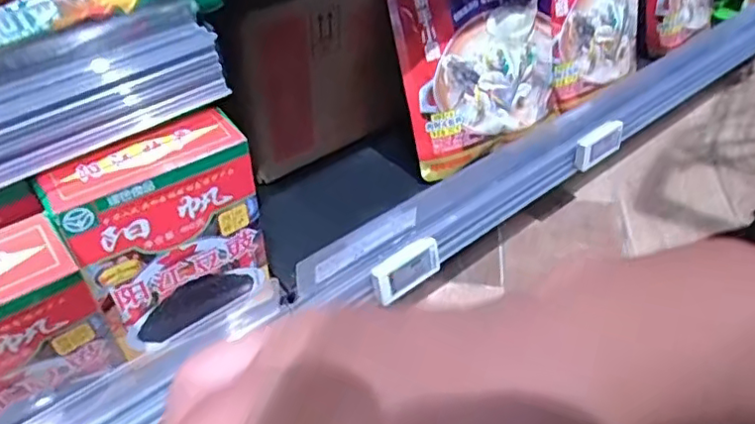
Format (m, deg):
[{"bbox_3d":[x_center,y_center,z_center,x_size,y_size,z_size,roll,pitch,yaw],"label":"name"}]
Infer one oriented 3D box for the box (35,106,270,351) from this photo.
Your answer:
[{"bbox_3d":[-0.142,0.015,0.425,0.118,0.143,0.043,-25,52,-25],"label":"box"}]

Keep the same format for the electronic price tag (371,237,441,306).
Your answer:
[{"bbox_3d":[0.026,0.050,0.557,0.070,0.040,0.013,-29,26,-27],"label":"electronic price tag"}]

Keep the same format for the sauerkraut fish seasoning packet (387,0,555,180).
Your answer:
[{"bbox_3d":[0.104,-0.170,0.587,0.178,0.223,0.035,-21,18,-21],"label":"sauerkraut fish seasoning packet"}]

